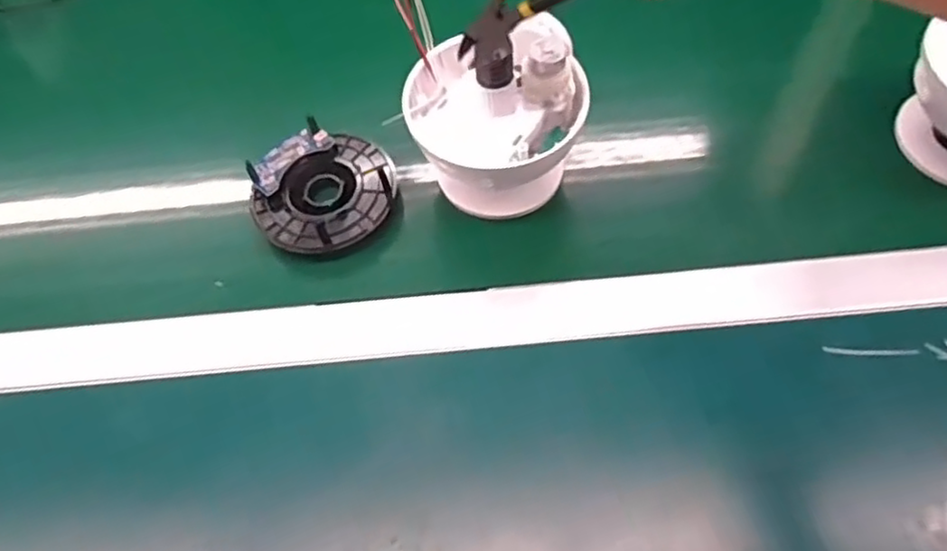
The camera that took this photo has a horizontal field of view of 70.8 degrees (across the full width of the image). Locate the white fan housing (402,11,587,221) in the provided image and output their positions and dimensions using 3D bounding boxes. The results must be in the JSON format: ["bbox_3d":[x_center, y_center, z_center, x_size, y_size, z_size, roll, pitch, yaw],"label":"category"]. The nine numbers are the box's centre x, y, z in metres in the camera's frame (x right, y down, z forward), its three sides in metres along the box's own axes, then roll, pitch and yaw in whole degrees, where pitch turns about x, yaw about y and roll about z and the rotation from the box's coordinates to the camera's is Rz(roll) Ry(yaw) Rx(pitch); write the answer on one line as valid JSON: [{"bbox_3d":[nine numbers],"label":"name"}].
[{"bbox_3d":[0.016,-0.096,0.448,0.112,0.096,0.100,-5,60,1],"label":"white fan housing"}]

